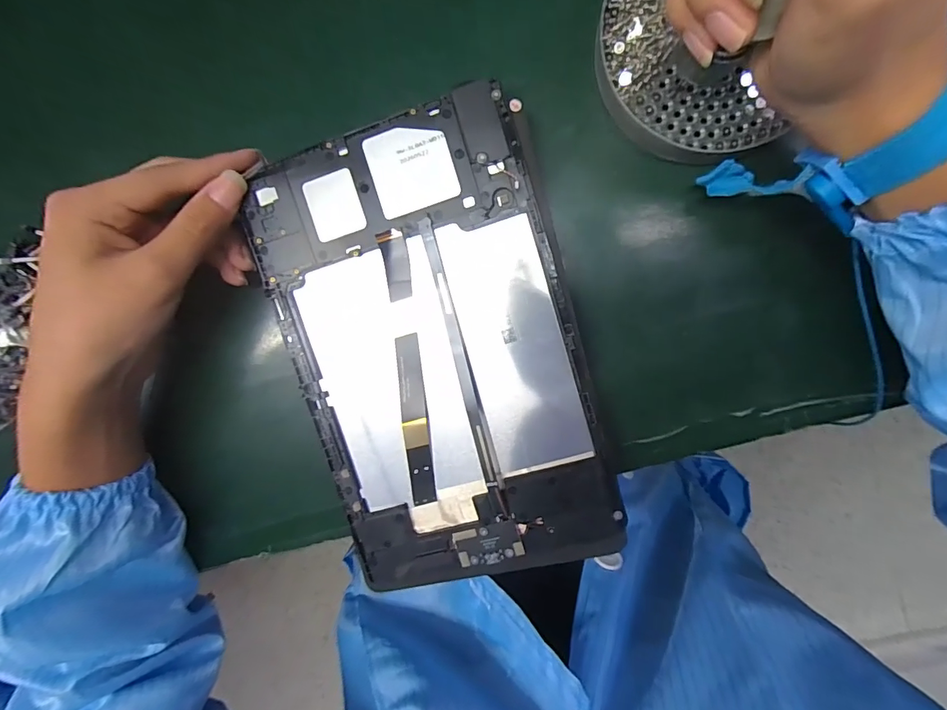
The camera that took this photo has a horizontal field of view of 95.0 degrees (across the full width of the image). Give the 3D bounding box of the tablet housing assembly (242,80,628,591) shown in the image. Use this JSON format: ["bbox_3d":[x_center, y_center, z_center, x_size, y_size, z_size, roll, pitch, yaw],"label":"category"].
[{"bbox_3d":[-0.019,0.003,0.231,0.153,0.013,0.242,-16,96,8],"label":"tablet housing assembly"}]

